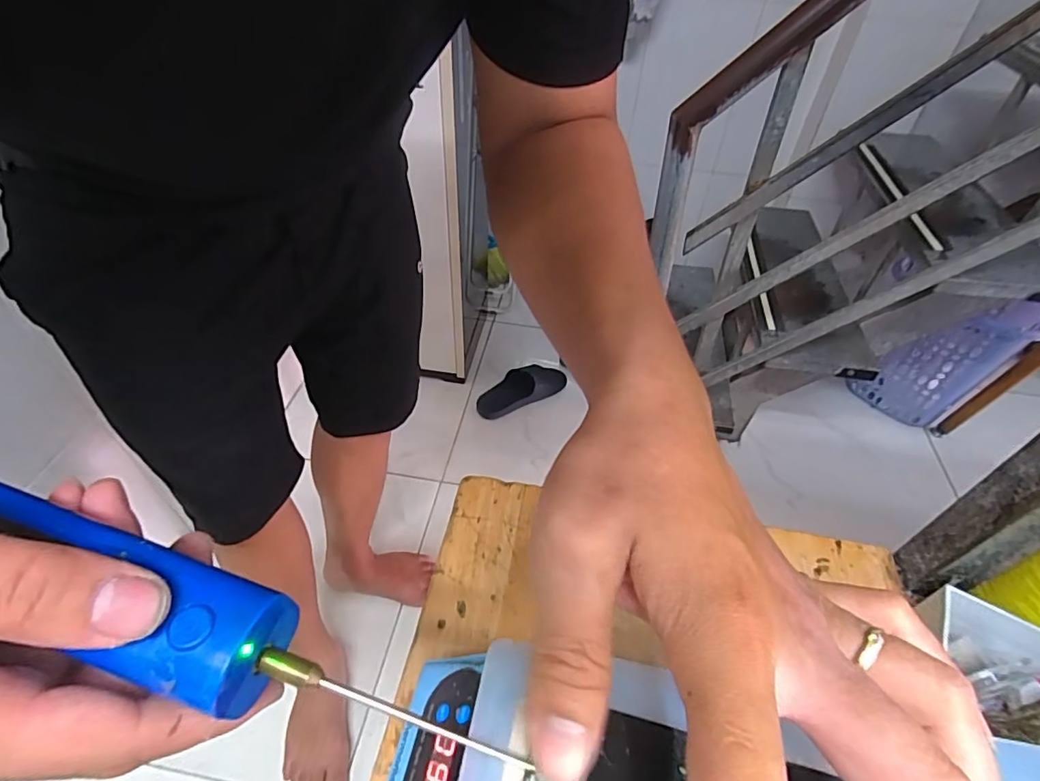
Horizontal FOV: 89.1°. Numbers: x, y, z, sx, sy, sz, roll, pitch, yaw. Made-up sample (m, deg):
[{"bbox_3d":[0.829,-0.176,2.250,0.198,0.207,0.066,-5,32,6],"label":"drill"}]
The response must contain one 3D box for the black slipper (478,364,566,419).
[{"bbox_3d":[0.006,-0.001,1.419,0.252,0.083,0.103,-11,48,-13],"label":"black slipper"}]

